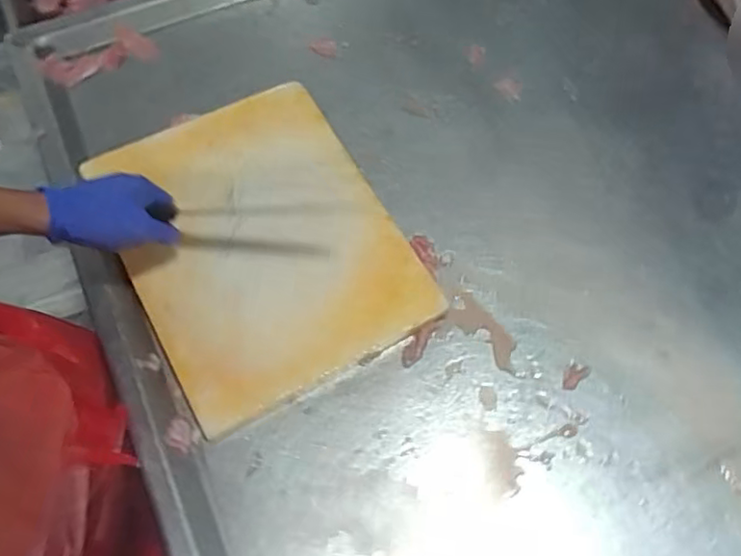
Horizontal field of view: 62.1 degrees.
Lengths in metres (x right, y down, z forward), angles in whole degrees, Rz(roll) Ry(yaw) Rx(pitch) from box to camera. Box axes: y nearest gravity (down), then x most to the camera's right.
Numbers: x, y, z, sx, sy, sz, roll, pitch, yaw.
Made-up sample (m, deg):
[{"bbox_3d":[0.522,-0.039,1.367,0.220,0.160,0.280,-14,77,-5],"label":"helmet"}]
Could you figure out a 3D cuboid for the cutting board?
[{"bbox_3d":[-0.128,-0.043,0.723,0.293,0.035,0.363,-26,72,-12],"label":"cutting board"}]

